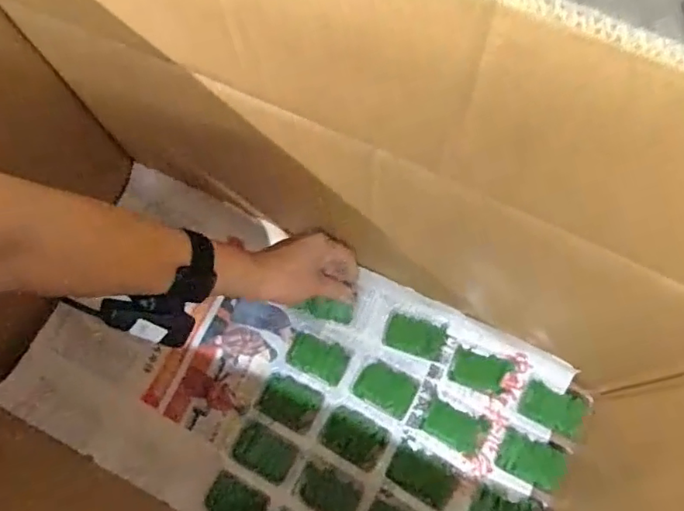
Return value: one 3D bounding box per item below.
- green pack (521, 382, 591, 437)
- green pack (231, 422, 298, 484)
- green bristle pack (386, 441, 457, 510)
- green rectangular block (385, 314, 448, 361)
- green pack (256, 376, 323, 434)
[{"bbox_3d":[0.215,0.154,0.572,0.059,0.014,0.043,23,75,10],"label":"green pack"},{"bbox_3d":[-0.079,0.205,0.586,0.061,0.005,0.044,25,75,10],"label":"green pack"},{"bbox_3d":[0.079,0.217,0.559,0.065,0.004,0.039,30,76,11],"label":"green bristle pack"},{"bbox_3d":[0.080,0.088,0.611,0.062,0.006,0.038,15,73,7],"label":"green rectangular block"},{"bbox_3d":[-0.056,0.156,0.598,0.062,0.004,0.044,24,75,10],"label":"green pack"}]

